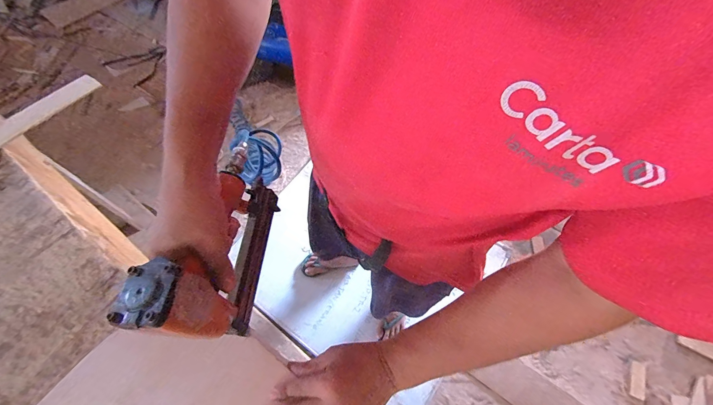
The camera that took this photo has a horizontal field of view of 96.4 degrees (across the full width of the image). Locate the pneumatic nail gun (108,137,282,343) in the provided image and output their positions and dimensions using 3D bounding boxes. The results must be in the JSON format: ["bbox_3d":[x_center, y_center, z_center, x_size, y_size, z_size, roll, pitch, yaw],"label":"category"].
[{"bbox_3d":[-0.165,0.036,0.388,0.075,0.152,0.238,3,61,4],"label":"pneumatic nail gun"}]

